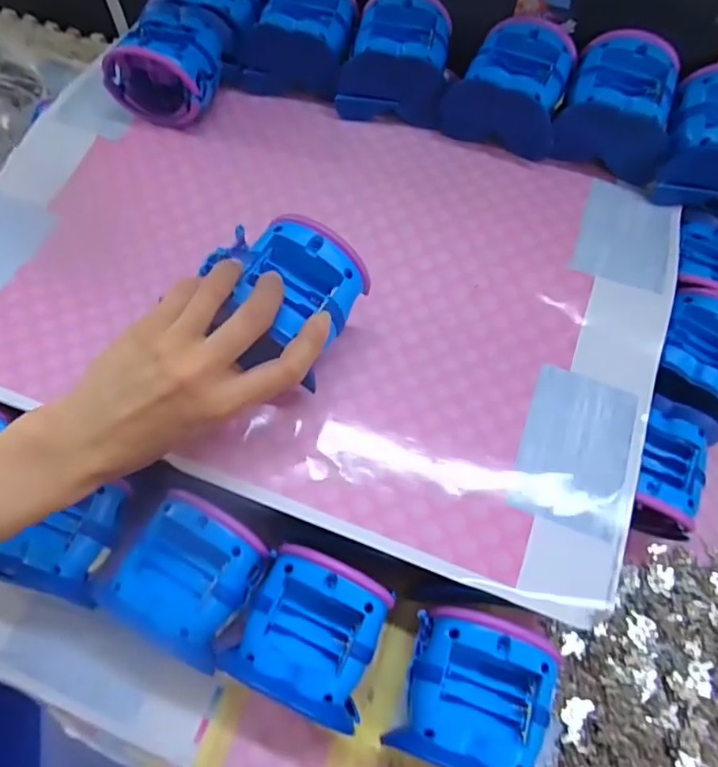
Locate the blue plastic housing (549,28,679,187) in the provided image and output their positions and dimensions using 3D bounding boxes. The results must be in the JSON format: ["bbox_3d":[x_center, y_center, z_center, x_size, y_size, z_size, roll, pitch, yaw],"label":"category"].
[{"bbox_3d":[0.210,-0.223,0.456,0.088,0.063,0.088,19,66,7],"label":"blue plastic housing"}]

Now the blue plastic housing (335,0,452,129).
[{"bbox_3d":[0.037,-0.280,0.487,0.088,0.054,0.098,13,65,5],"label":"blue plastic housing"}]

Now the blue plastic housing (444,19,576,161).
[{"bbox_3d":[0.128,-0.249,0.470,0.094,0.059,0.090,21,66,9],"label":"blue plastic housing"}]

